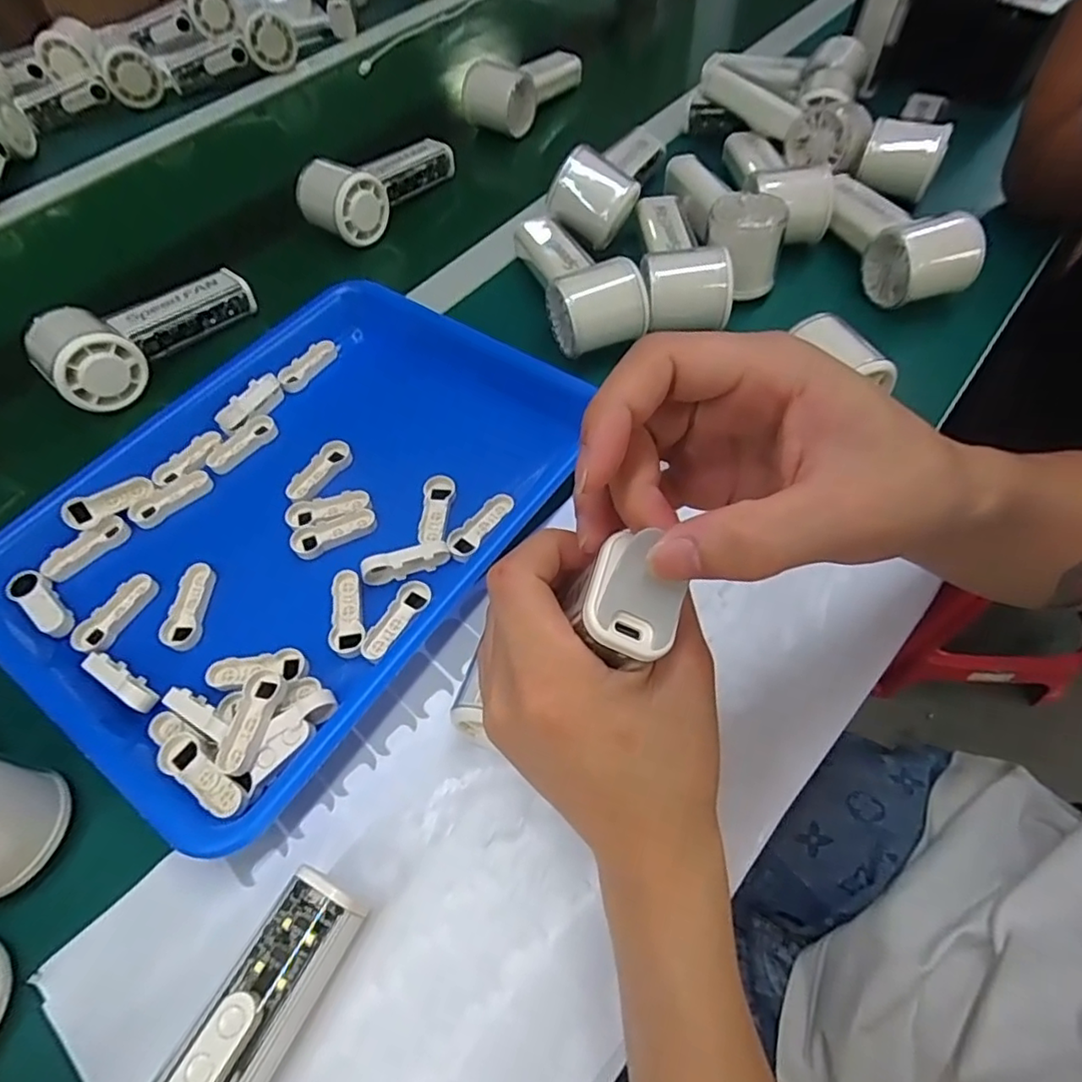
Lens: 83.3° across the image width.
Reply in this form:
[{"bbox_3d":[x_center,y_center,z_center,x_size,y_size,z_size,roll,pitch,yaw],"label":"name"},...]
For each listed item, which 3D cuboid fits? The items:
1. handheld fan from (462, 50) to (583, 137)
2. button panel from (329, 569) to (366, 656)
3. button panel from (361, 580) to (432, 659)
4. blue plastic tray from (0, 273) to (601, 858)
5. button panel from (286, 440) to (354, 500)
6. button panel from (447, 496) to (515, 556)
[{"bbox_3d":[-0.019,-0.479,0.629,0.060,0.051,0.140,25,63,18],"label":"handheld fan"},{"bbox_3d":[-0.108,0.039,0.341,0.019,0.004,0.050,-7,60,-3],"label":"button panel"},{"bbox_3d":[-0.081,0.043,0.338,0.018,0.006,0.050,31,65,18],"label":"button panel"},{"bbox_3d":[-0.150,-0.031,0.376,0.260,0.026,0.327,32,66,18],"label":"blue plastic tray"},{"bbox_3d":[-0.143,-0.045,0.395,0.019,0.009,0.050,26,64,16],"label":"button panel"},{"bbox_3d":[-0.036,-0.010,0.371,0.015,0.008,0.049,36,67,20],"label":"button panel"}]

